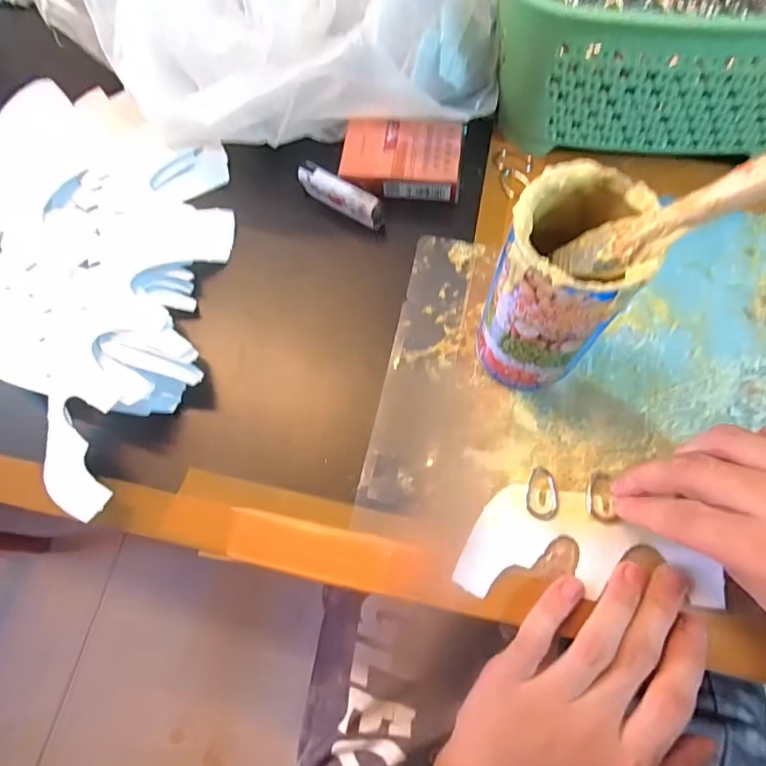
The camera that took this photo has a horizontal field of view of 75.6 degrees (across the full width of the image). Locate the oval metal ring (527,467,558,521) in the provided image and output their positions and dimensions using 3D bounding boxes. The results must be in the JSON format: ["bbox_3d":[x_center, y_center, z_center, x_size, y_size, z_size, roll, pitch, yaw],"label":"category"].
[{"bbox_3d":[0.093,0.064,0.289,0.018,0.004,0.030,7,69,6],"label":"oval metal ring"}]

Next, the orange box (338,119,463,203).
[{"bbox_3d":[0.014,-0.168,0.369,0.086,0.020,0.055,4,69,4],"label":"orange box"}]

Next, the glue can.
[{"bbox_3d":[0.092,-0.047,0.271,0.064,0.122,0.074,16,70,9],"label":"glue can"}]

